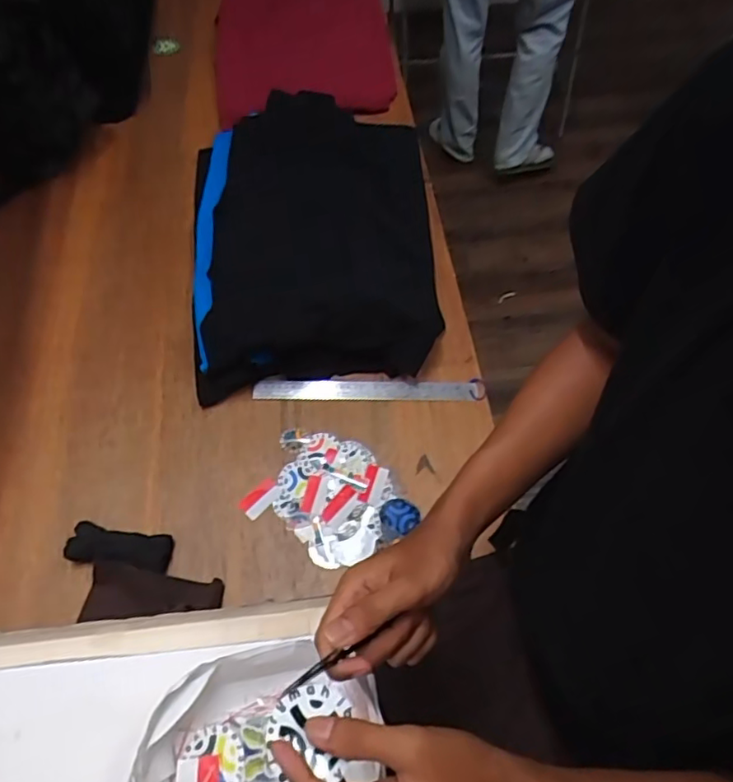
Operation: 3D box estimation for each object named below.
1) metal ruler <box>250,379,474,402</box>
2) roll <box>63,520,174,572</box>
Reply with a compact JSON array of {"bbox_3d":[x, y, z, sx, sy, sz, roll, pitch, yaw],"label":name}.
[{"bbox_3d":[-0.001,-0.001,0.856,0.322,0.010,0.032,0,76,1],"label":"metal ruler"},{"bbox_3d":[-0.311,0.197,0.737,0.126,0.022,0.046,9,65,-6],"label":"roll"}]

